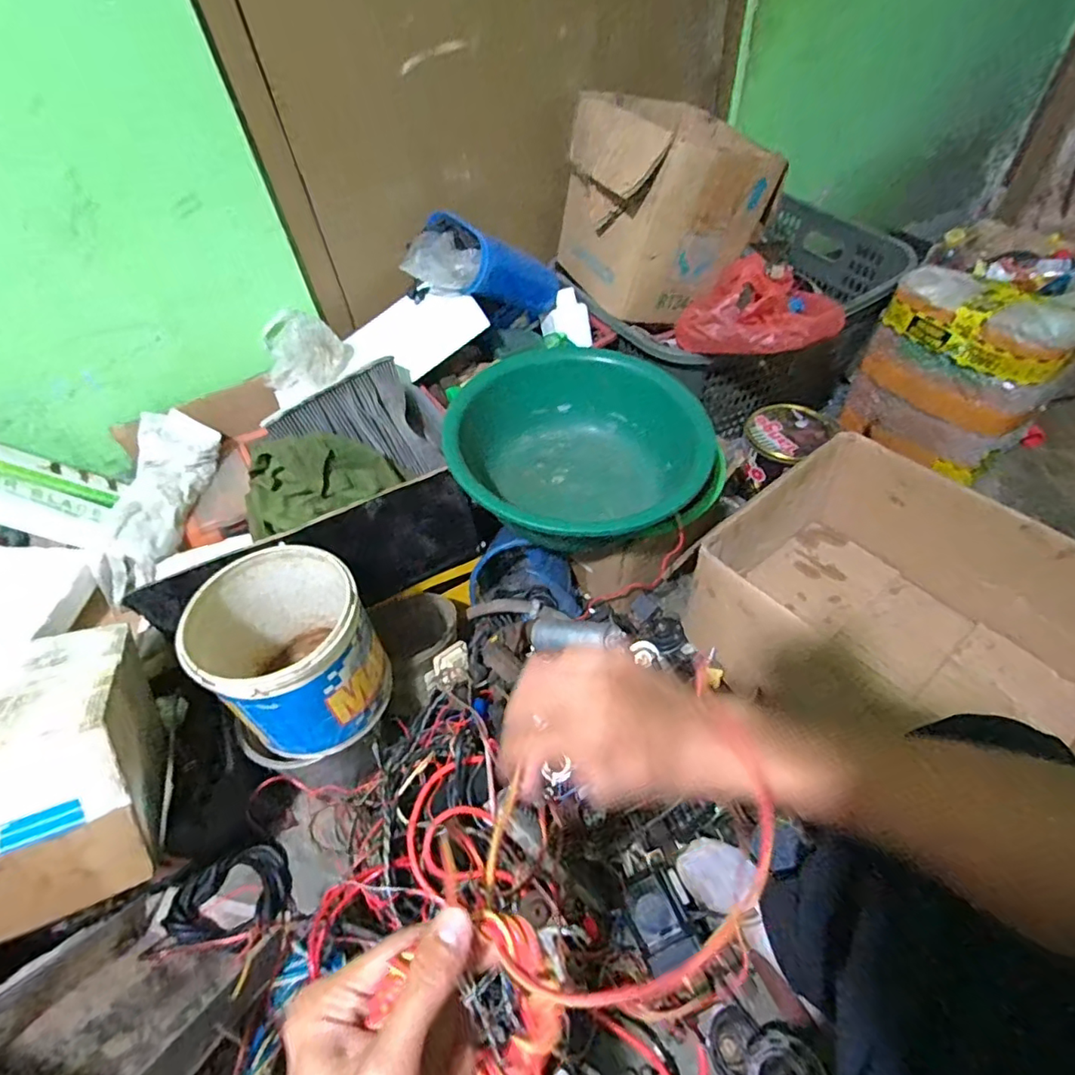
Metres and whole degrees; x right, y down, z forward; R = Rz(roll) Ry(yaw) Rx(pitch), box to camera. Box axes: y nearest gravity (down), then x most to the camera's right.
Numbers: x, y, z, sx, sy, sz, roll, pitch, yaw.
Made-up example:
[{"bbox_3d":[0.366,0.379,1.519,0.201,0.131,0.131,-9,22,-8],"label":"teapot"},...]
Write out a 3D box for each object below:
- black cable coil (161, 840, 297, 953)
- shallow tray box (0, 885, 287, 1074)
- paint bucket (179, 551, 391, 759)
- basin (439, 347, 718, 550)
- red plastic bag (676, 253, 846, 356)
[{"bbox_3d":[-0.401,0.475,0.736,0.145,0.046,0.120,-30,55,-16],"label":"black cable coil"},{"bbox_3d":[-0.461,0.500,0.594,0.257,0.329,0.057,5,87,11],"label":"shallow tray box"},{"bbox_3d":[-0.284,0.133,0.675,0.172,0.188,0.185,-3,52,4],"label":"paint bucket"},{"bbox_3d":[0.060,-0.126,0.818,0.345,0.146,0.369,-17,52,-7],"label":"basin"},{"bbox_3d":[0.336,-0.345,0.847,0.221,0.094,0.193,18,56,19],"label":"red plastic bag"}]

